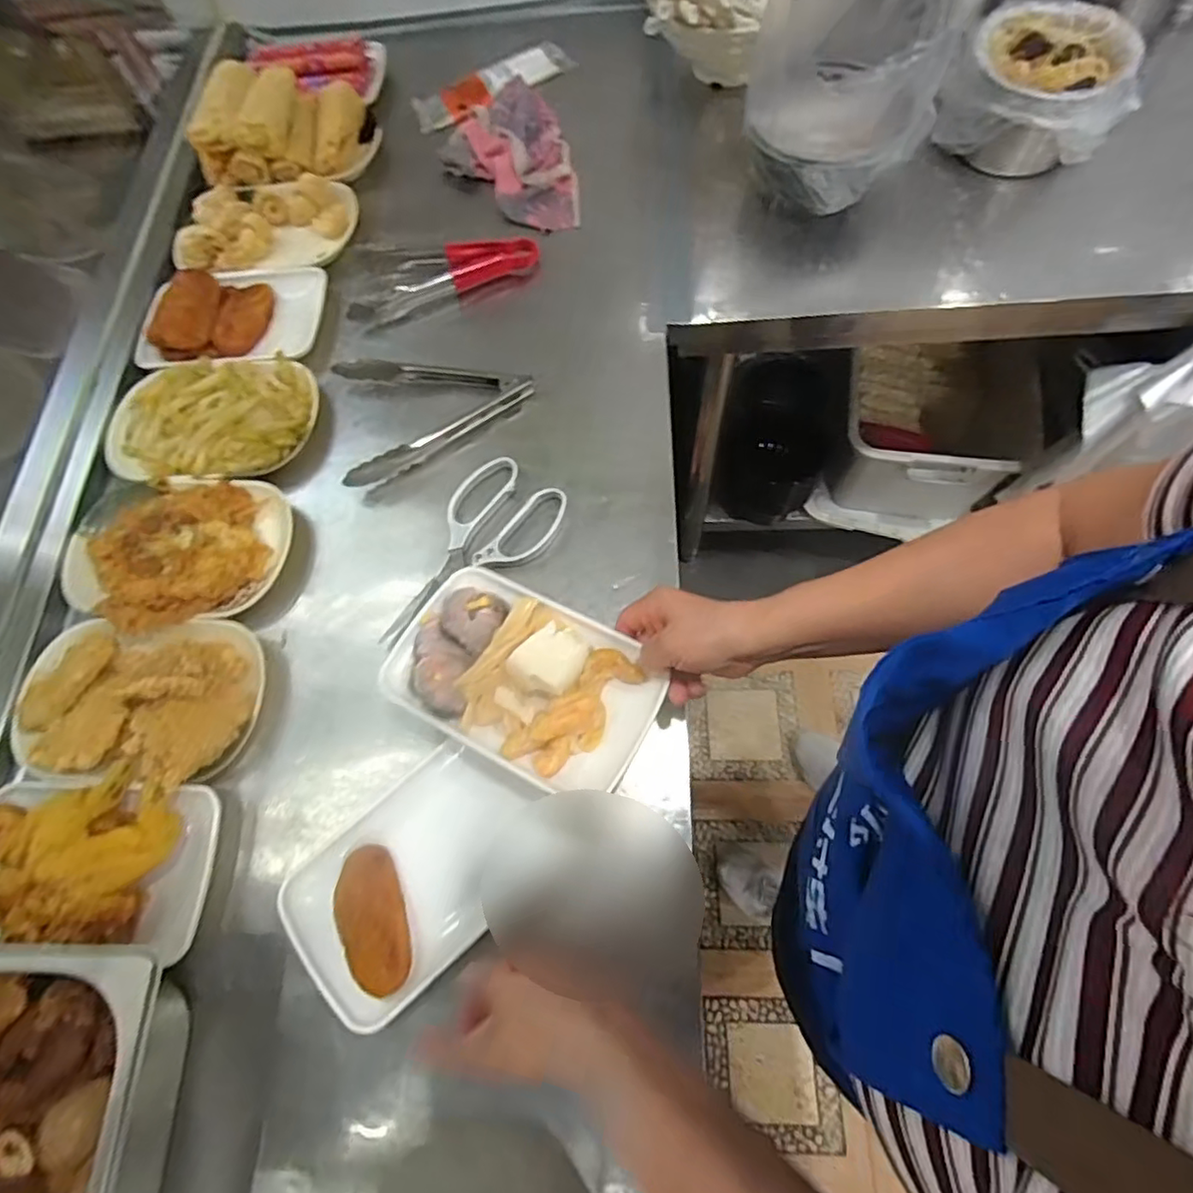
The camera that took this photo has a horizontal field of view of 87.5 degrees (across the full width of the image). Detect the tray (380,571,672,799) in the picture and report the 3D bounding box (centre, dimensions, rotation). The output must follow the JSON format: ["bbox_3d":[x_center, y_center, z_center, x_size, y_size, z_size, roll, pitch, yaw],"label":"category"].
[{"bbox_3d":[-0.059,0.058,0.482,0.208,0.041,0.130,25,71,13],"label":"tray"}]

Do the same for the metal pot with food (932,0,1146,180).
[{"bbox_3d":[0.500,-0.564,0.705,0.168,0.099,0.164,-1,67,3],"label":"metal pot with food"}]

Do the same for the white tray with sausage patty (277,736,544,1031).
[{"bbox_3d":[-0.137,0.214,0.483,0.194,0.020,0.128,-40,71,-13],"label":"white tray with sausage patty"}]

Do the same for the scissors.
[{"bbox_3d":[-0.122,-0.039,0.582,0.102,0.016,0.208,32,72,15],"label":"scissors"}]

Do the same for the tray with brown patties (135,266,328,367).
[{"bbox_3d":[-0.416,-0.328,0.709,0.199,0.038,0.140,3,67,4],"label":"tray with brown patties"}]

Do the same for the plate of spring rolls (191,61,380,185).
[{"bbox_3d":[-0.400,-0.602,0.794,0.194,0.082,0.131,5,68,6],"label":"plate of spring rolls"}]

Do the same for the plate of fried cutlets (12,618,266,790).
[{"bbox_3d":[-0.412,0.080,0.532,0.222,0.044,0.143,2,67,4],"label":"plate of fried cutlets"}]

